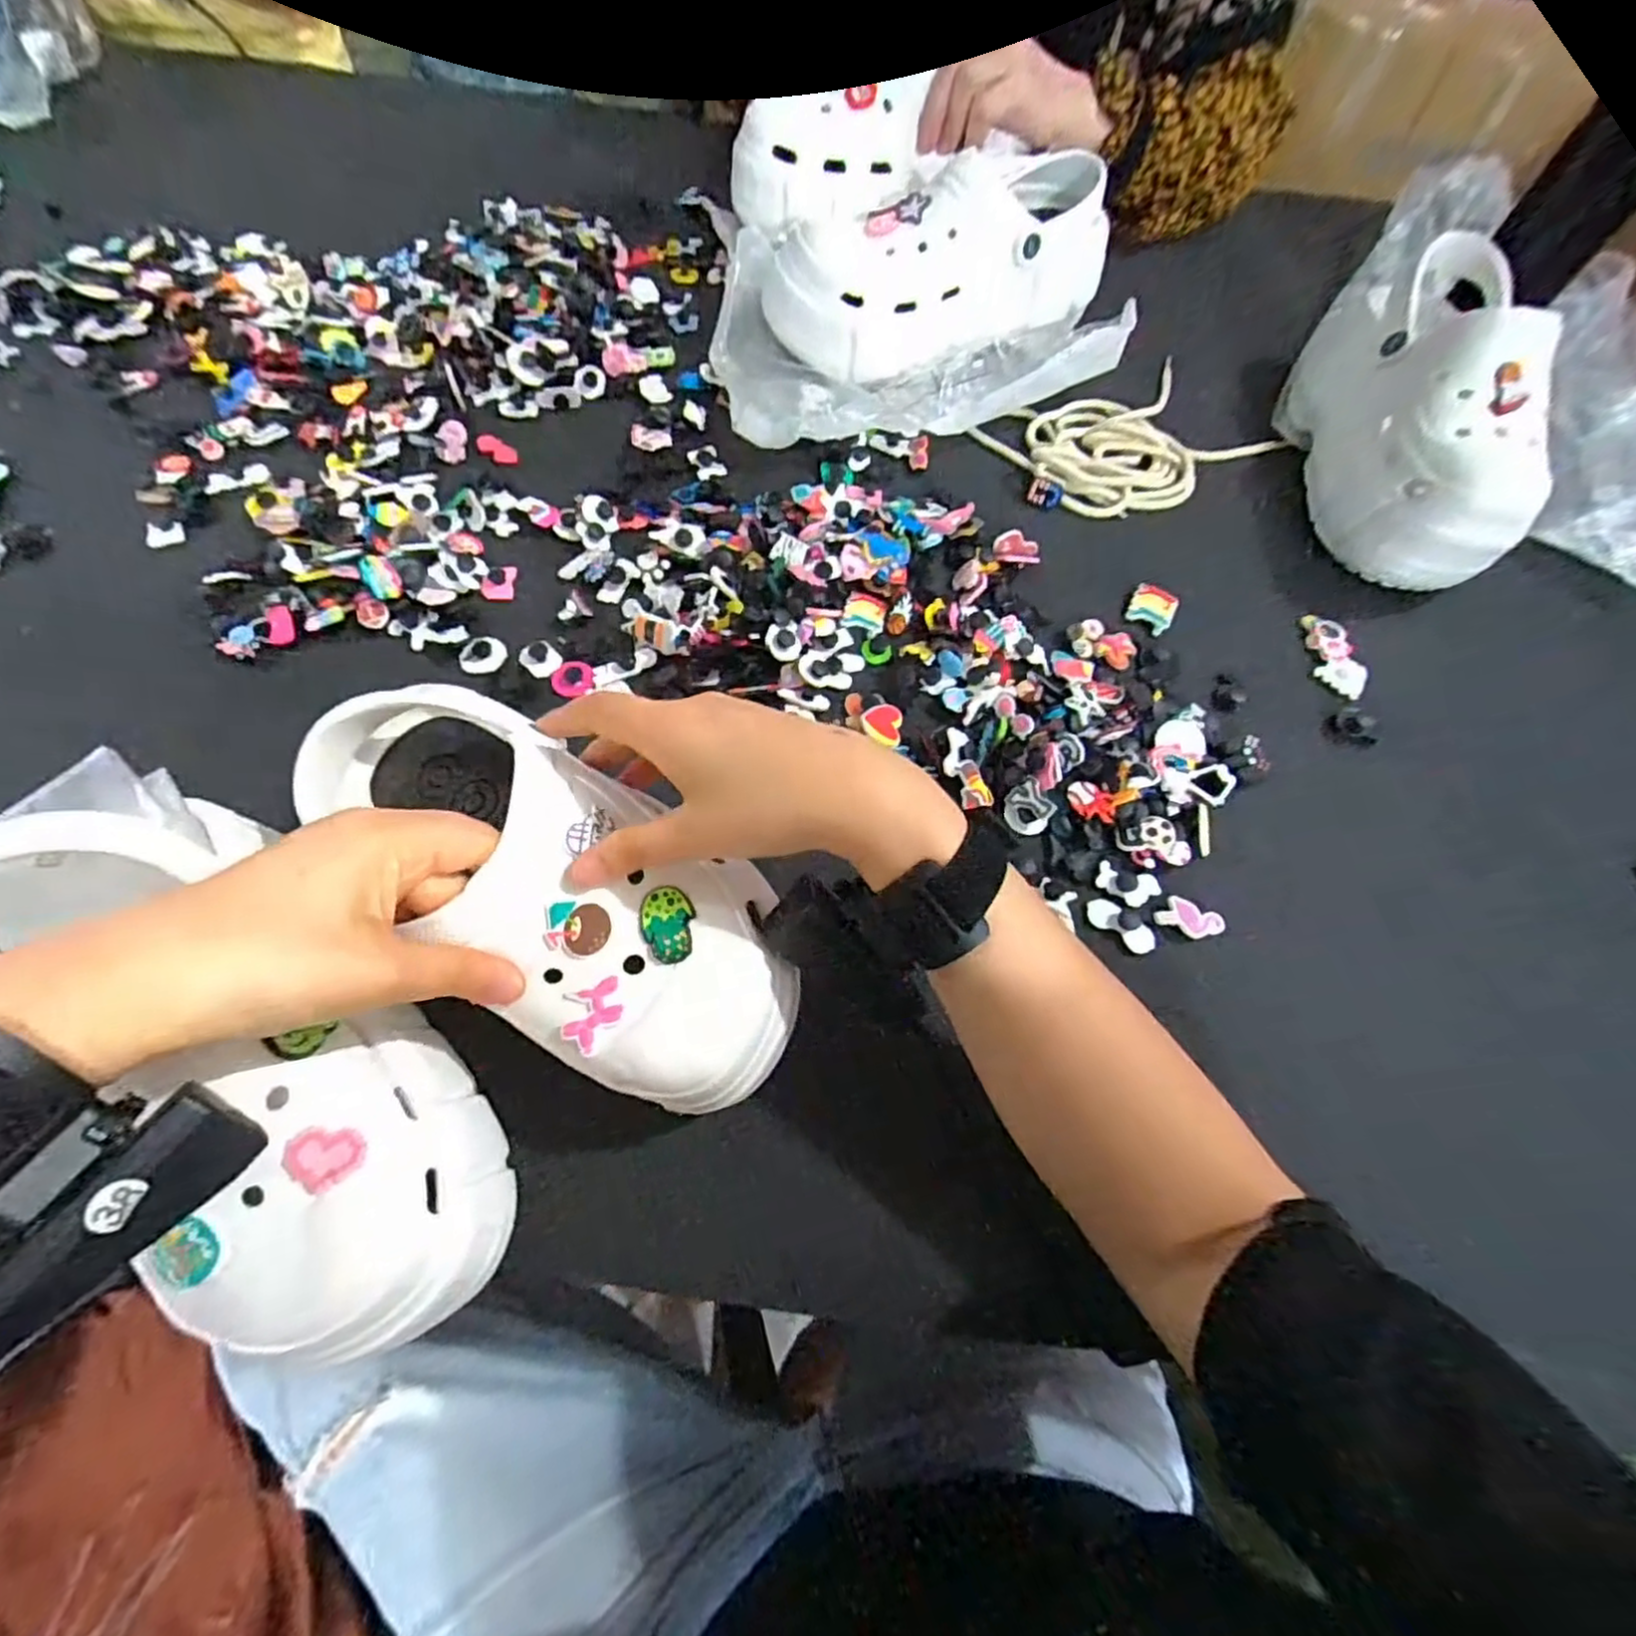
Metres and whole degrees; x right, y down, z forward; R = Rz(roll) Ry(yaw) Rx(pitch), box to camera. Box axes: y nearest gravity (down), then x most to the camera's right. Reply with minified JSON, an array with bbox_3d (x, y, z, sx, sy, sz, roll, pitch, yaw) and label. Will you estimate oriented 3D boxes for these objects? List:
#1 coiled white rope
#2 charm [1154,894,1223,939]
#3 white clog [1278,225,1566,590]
[{"bbox_3d":[0.238,-0.289,0.532,0.198,0.026,0.118,-27,70,-14],"label":"coiled white rope"},{"bbox_3d":[0.199,0.053,0.372,0.034,0.006,0.018,19,66,5],"label":"charm"},{"bbox_3d":[0.410,-0.275,0.477,0.100,0.115,0.239,9,66,1],"label":"white clog"}]

